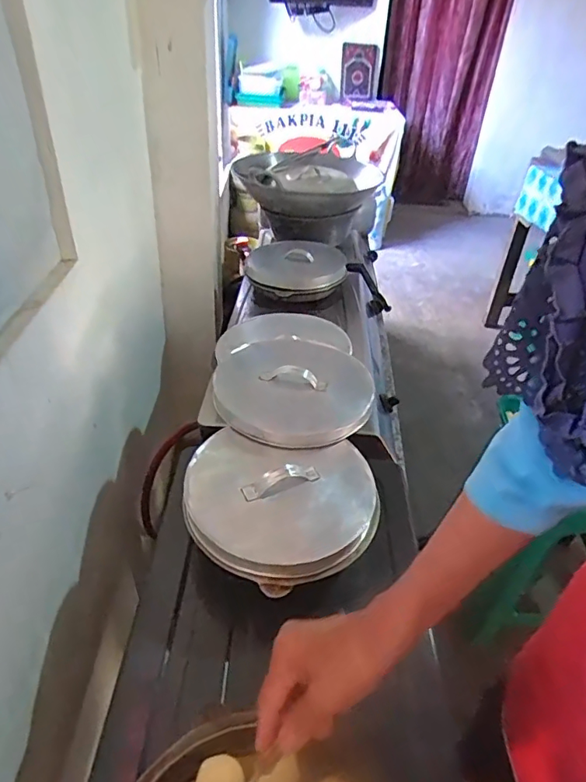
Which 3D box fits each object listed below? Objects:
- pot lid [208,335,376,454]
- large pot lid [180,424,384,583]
[{"bbox_3d":[-0.004,-0.015,0.830,0.247,0.039,0.264,1,38,-1],"label":"pot lid"},{"bbox_3d":[-0.014,0.145,0.677,0.251,0.043,0.217,4,38,-1],"label":"large pot lid"}]

